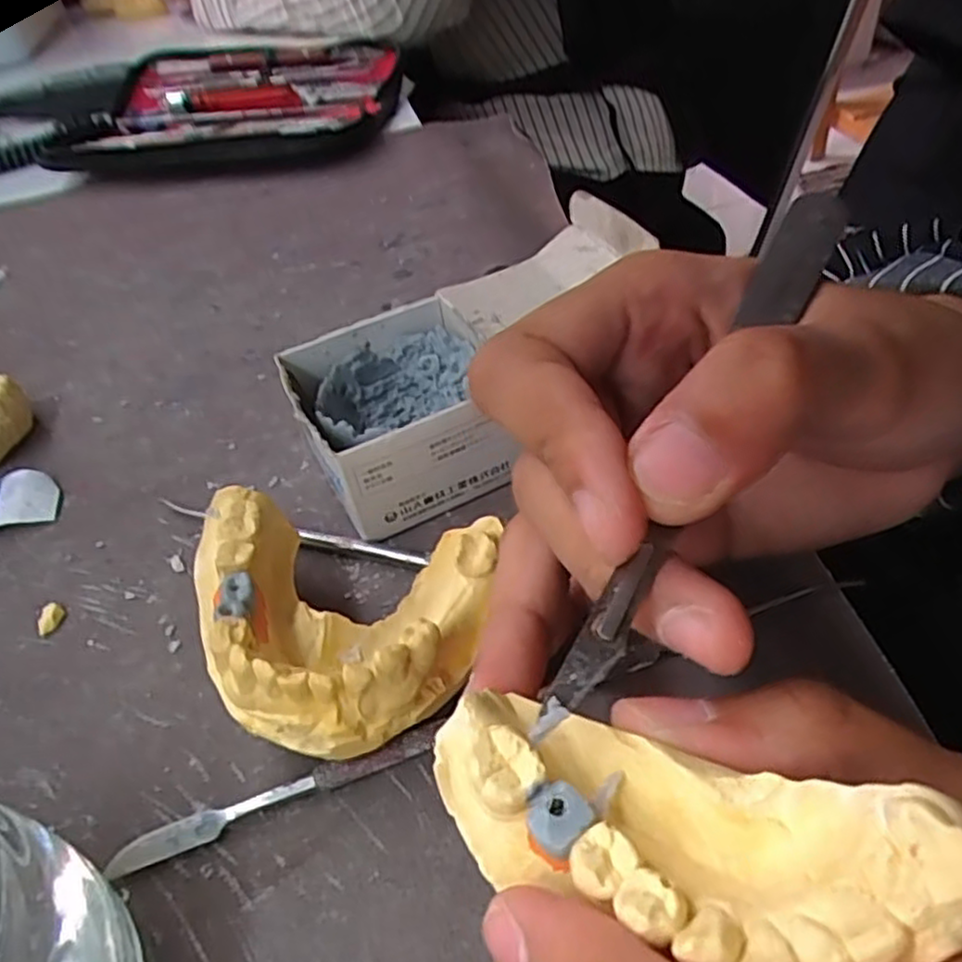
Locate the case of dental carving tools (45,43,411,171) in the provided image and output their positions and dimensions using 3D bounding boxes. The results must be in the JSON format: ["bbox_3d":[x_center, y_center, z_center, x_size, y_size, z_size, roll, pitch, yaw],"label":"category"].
[{"bbox_3d":[-0.166,-0.248,0.474,0.211,0.031,0.189,-5,45,6],"label":"case of dental carving tools"}]

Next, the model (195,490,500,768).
[{"bbox_3d":[-0.033,0.033,0.161,0.071,0.037,0.062,-2,45,9],"label":"model"}]

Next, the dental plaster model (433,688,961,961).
[{"bbox_3d":[0.022,0.042,0.087,0.063,0.018,0.024,-1,39,39],"label":"dental plaster model"}]

